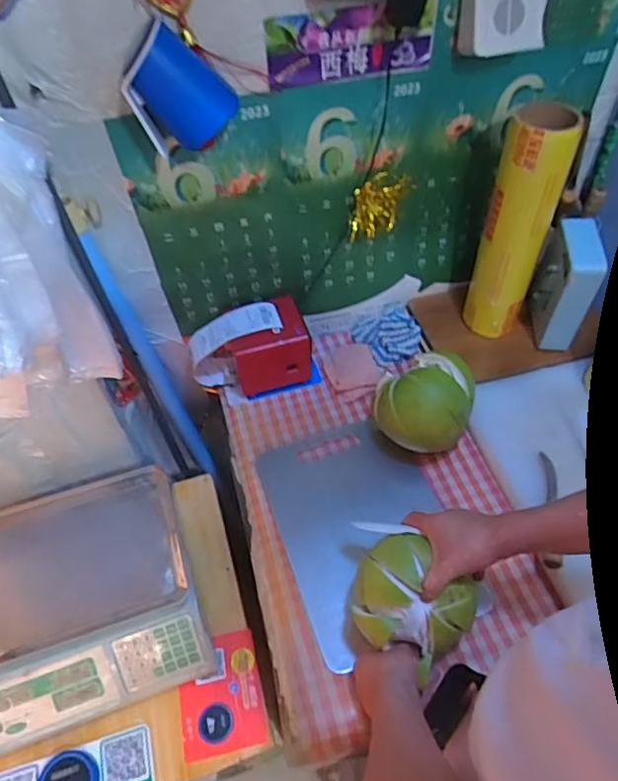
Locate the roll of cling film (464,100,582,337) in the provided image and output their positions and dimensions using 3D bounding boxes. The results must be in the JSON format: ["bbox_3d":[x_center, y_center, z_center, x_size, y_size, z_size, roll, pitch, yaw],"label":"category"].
[{"bbox_3d":[0.316,-0.249,0.840,0.091,0.342,0.111,16,54,15],"label":"roll of cling film"}]

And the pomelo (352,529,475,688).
[{"bbox_3d":[0.116,0.256,0.653,0.131,0.118,0.122,37,62,27],"label":"pomelo"}]

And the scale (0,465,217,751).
[{"bbox_3d":[-0.348,0.310,0.833,0.336,0.119,0.311,-17,53,-11],"label":"scale"}]

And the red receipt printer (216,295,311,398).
[{"bbox_3d":[-0.072,-0.074,0.923,0.132,0.105,0.101,-18,53,-12],"label":"red receipt printer"}]

